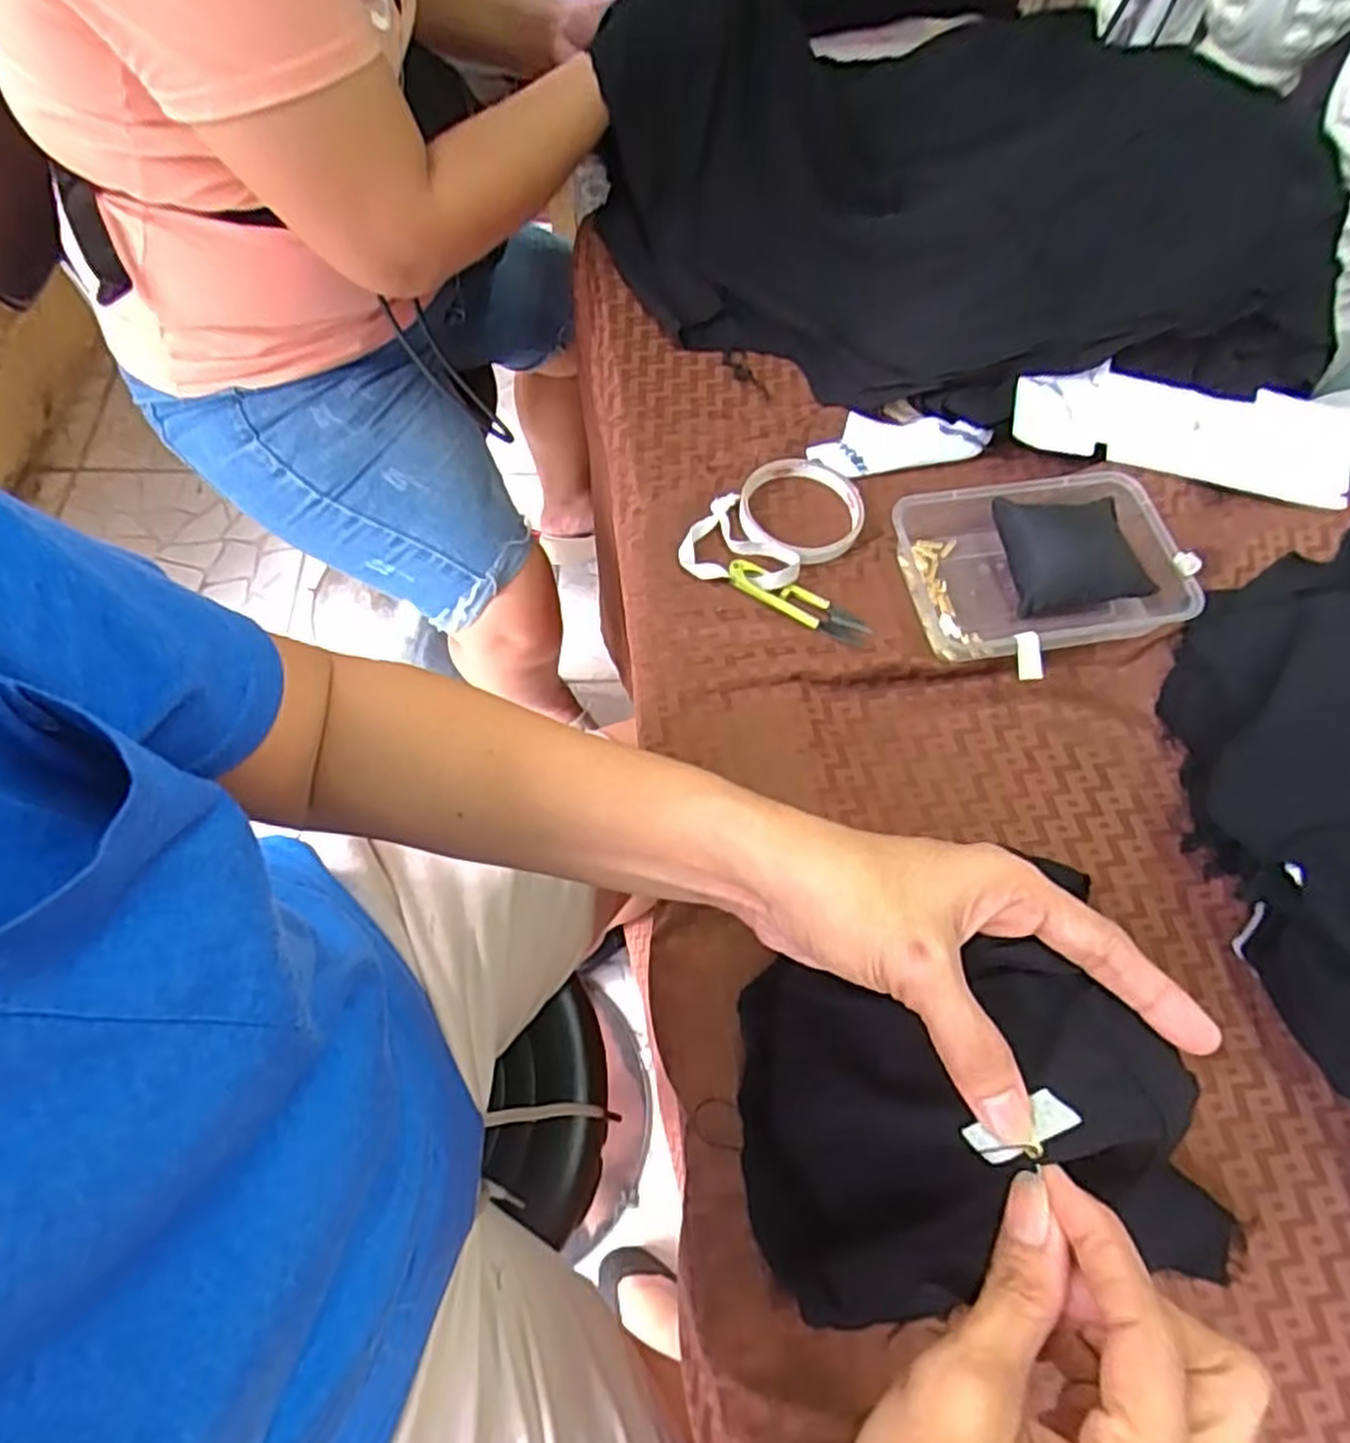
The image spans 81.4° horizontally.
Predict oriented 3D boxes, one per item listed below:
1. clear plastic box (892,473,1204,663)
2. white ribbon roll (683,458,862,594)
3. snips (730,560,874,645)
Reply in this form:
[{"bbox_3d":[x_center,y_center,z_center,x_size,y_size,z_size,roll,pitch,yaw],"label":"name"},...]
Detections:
[{"bbox_3d":[0.245,-0.104,0.518,0.176,0.037,0.120,-10,65,-8],"label":"clear plastic box"},{"bbox_3d":[0.070,-0.135,0.534,0.141,0.014,0.083,-37,72,-19],"label":"white ribbon roll"},{"bbox_3d":[0.080,-0.079,0.514,0.097,0.006,0.022,30,66,11],"label":"snips"}]

